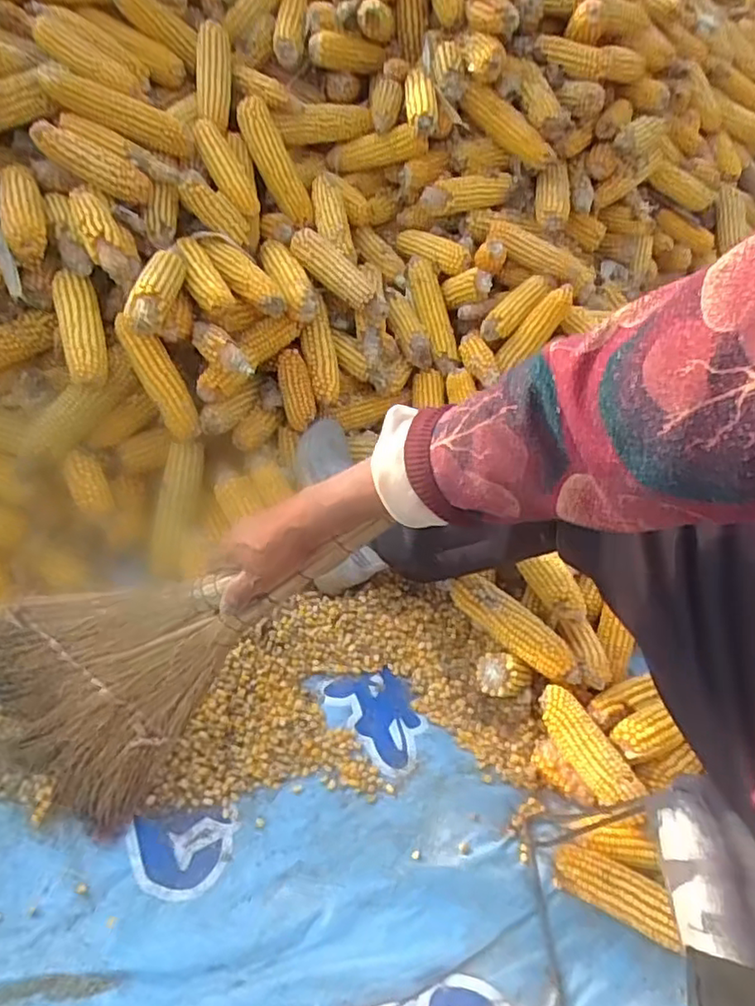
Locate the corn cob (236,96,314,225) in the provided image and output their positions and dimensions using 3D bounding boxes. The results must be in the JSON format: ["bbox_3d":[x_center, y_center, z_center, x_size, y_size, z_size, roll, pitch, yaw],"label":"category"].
[{"bbox_3d":[-0.143,-0.460,0.858,0.048,0.170,0.049,-5,29,48],"label":"corn cob"}]

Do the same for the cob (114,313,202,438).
[{"bbox_3d":[-0.251,-0.149,0.745,0.047,0.154,0.045,-3,32,46],"label":"cob"}]

